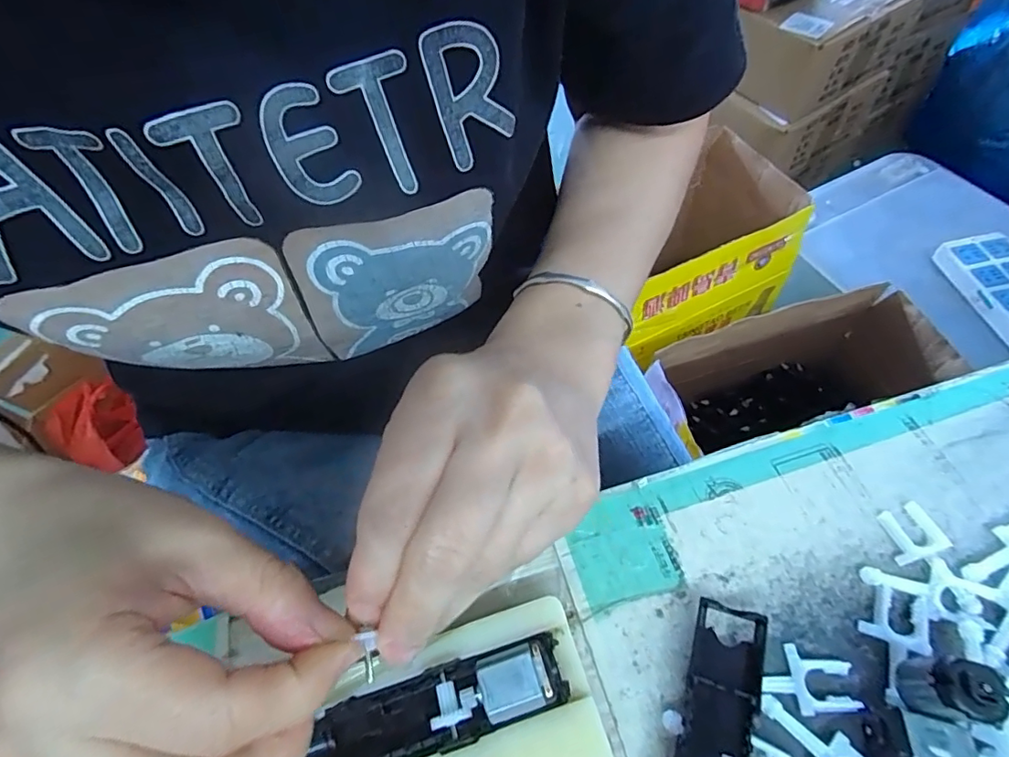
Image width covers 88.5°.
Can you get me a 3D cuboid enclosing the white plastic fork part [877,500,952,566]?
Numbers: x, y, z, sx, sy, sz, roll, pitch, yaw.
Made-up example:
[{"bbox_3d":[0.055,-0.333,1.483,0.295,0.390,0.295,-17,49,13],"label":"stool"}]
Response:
[{"bbox_3d":[0.162,0.061,0.206,0.019,0.005,0.020,-14,57,-2],"label":"white plastic fork part"}]

